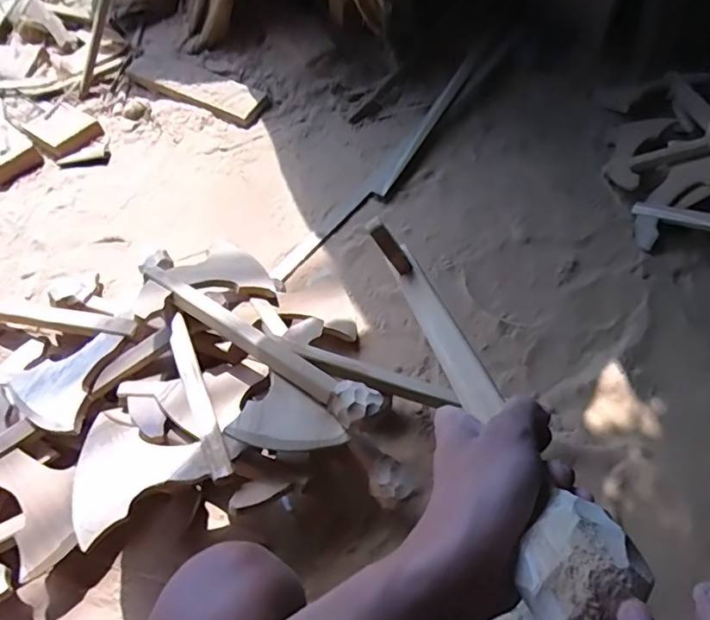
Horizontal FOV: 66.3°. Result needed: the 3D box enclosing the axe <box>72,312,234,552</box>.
[{"bbox_3d":[-0.273,0.133,0.679,0.179,0.027,0.248,-22,57,-12],"label":"axe"}]

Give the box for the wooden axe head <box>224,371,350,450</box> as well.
[{"bbox_3d":[-0.081,0.133,0.691,0.139,0.022,0.101,14,41,-11],"label":"wooden axe head"}]

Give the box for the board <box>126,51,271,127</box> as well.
[{"bbox_3d":[-0.348,-0.498,1.181,0.352,0.033,0.106,30,62,14],"label":"board"}]

